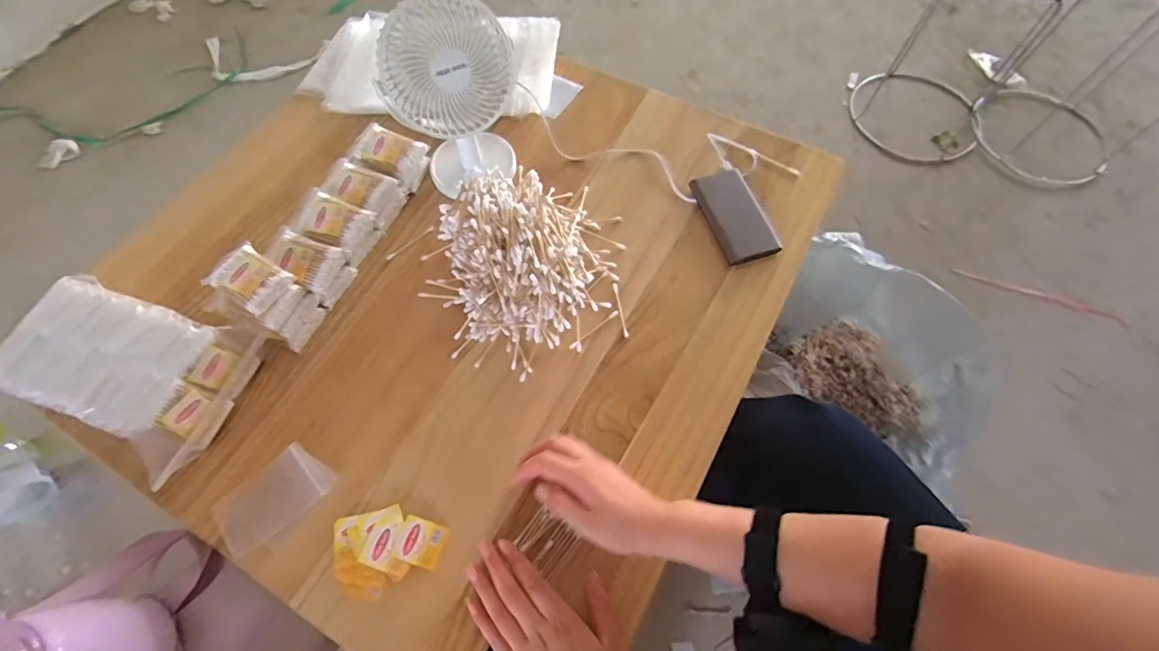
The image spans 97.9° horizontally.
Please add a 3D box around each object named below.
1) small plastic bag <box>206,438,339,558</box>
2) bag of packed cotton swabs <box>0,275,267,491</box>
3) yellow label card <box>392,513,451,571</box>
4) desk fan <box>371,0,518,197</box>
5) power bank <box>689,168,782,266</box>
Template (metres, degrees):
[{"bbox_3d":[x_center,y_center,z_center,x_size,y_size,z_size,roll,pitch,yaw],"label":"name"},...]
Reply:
[{"bbox_3d":[-0.303,0.169,0.499,0.106,0.004,0.065,-40,69,-18],"label":"small plastic bag"},{"bbox_3d":[-0.470,0.043,0.521,0.209,0.072,0.156,16,64,9],"label":"bag of packed cotton swabs"},{"bbox_3d":[-0.151,0.205,0.480,0.044,0.008,0.039,17,65,9],"label":"yellow label card"},{"bbox_3d":[-0.147,-0.266,0.606,0.139,0.192,0.114,-17,64,-8],"label":"desk fan"},{"bbox_3d":[0.195,-0.138,0.629,0.071,0.014,0.128,-16,64,-7],"label":"power bank"}]

